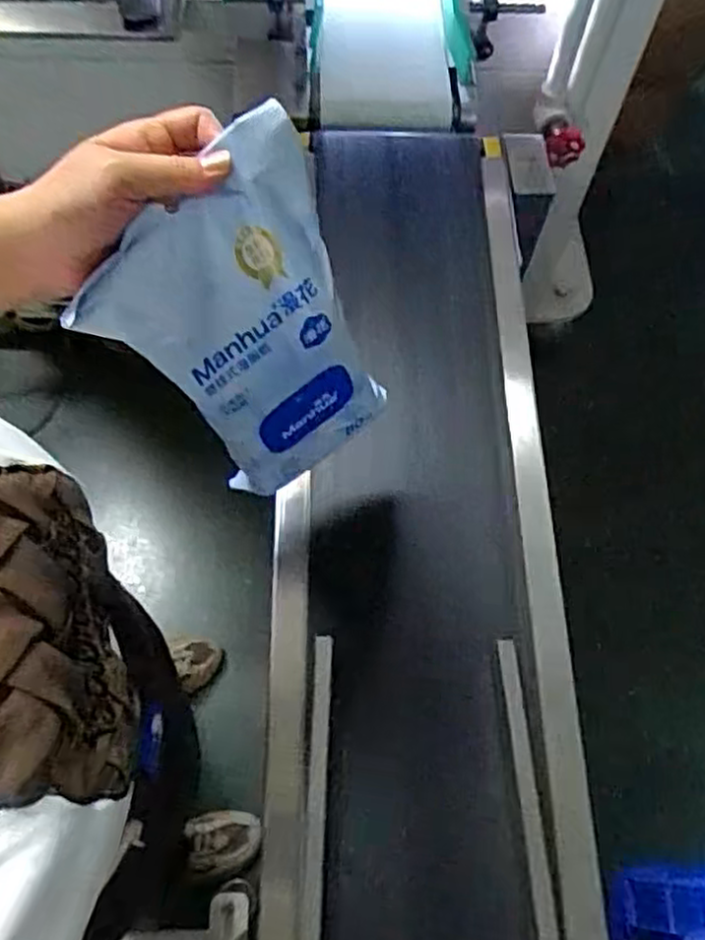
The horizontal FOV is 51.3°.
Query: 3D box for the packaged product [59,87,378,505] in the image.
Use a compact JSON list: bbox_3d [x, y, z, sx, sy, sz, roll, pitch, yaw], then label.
[{"bbox_3d":[-0.050,-0.071,0.452,0.143,0.236,0.033,-40,50,-4],"label":"packaged product"}]

